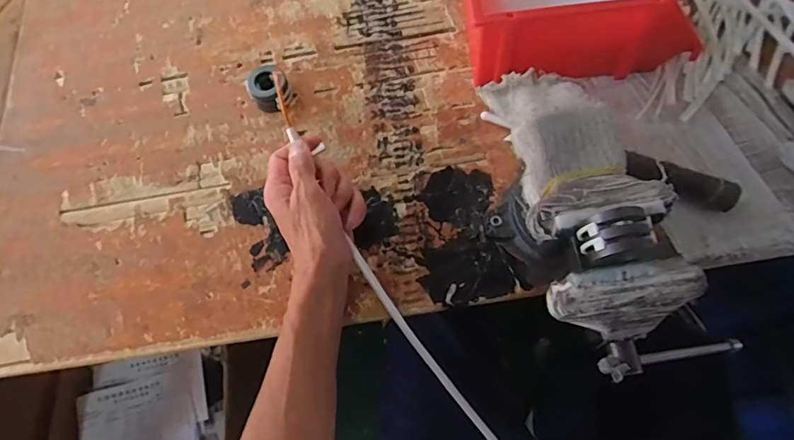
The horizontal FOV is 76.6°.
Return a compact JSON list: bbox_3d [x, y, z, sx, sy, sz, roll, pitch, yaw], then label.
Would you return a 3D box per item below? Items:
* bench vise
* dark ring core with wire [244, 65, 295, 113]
[{"bbox_3d":[0.148,-0.014,0.436,0.101,0.155,0.270,-14,67,-1],"label":"bench vise"},{"bbox_3d":[-0.145,-0.152,0.578,0.048,0.034,0.045,-2,67,4],"label":"dark ring core with wire"}]

